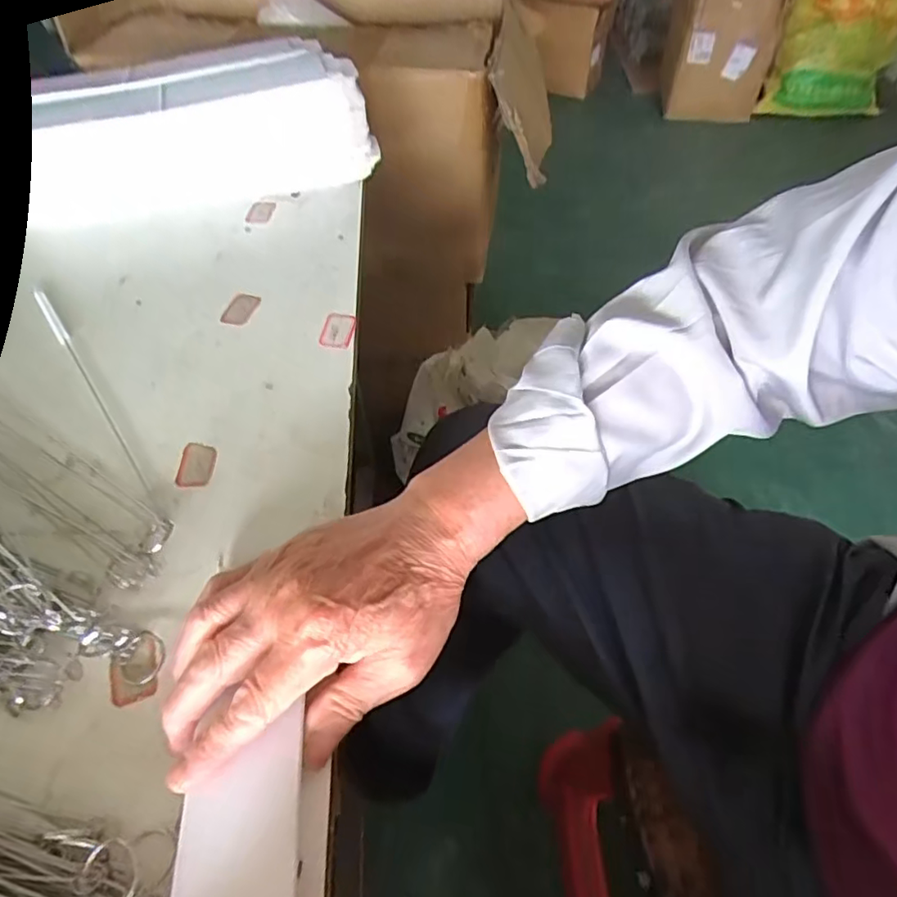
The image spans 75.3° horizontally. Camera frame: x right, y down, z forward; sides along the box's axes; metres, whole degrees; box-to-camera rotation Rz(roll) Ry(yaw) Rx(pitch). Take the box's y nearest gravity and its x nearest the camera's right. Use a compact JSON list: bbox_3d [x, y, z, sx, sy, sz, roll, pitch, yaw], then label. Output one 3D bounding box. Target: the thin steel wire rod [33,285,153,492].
[{"bbox_3d":[-0.272,-0.057,0.436,0.009,0.006,0.259,-32,59,-23],"label":"thin steel wire rod"}]

